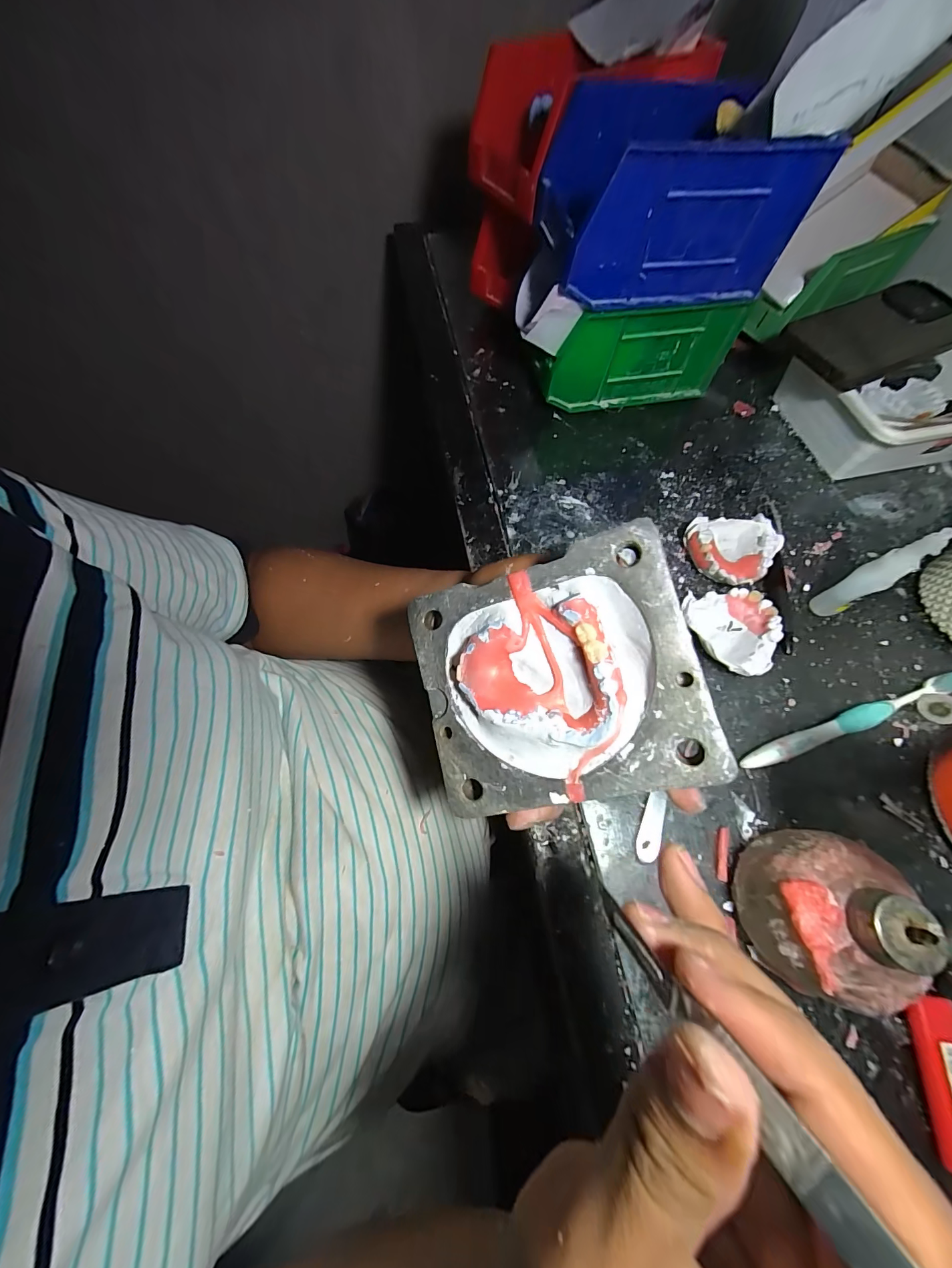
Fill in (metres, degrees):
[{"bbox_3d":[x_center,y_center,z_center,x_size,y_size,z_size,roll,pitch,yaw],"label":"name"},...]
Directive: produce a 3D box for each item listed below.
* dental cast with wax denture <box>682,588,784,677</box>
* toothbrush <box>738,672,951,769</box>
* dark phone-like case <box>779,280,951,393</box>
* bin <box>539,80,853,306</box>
[{"bbox_3d":[0.186,-0.003,0.292,0.049,0.027,0.065,-18,68,-8],"label":"dental cast with wax denture"},{"bbox_3d":[0.266,0.054,0.275,0.197,0.012,0.014,-17,68,-8],"label":"toothbrush"},{"bbox_3d":[0.345,-0.255,0.344,0.162,0.016,0.080,-23,69,-10],"label":"dark phone-like case"},{"bbox_3d":[0.138,-0.317,0.299,0.168,0.086,0.101,-9,67,-4],"label":"bin"}]

